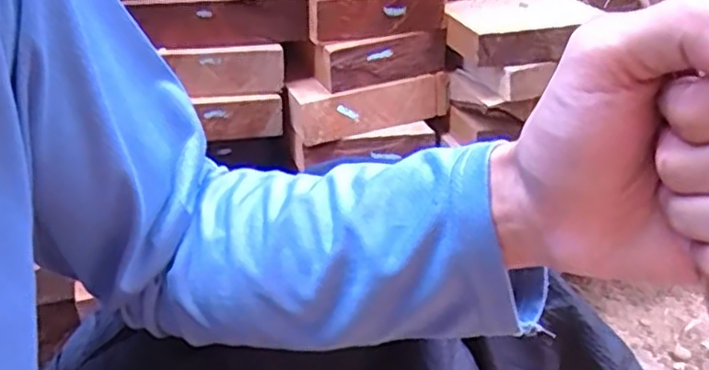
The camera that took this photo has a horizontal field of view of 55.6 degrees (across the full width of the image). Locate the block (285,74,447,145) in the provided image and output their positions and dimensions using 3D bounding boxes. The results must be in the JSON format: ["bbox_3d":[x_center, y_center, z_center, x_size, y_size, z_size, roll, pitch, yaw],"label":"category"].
[{"bbox_3d":[0.014,-0.079,0.627,0.148,0.048,0.052,-18,34,-18],"label":"block"}]

